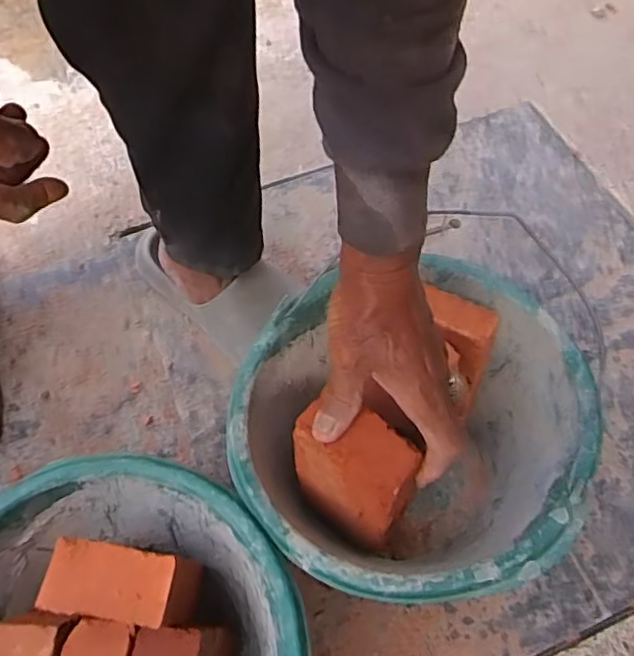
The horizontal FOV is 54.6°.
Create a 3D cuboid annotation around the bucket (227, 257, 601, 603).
[{"bbox_3d":[0.074,0.108,0.531,0.268,0.188,0.245,1,59,-1],"label":"bucket"}]

